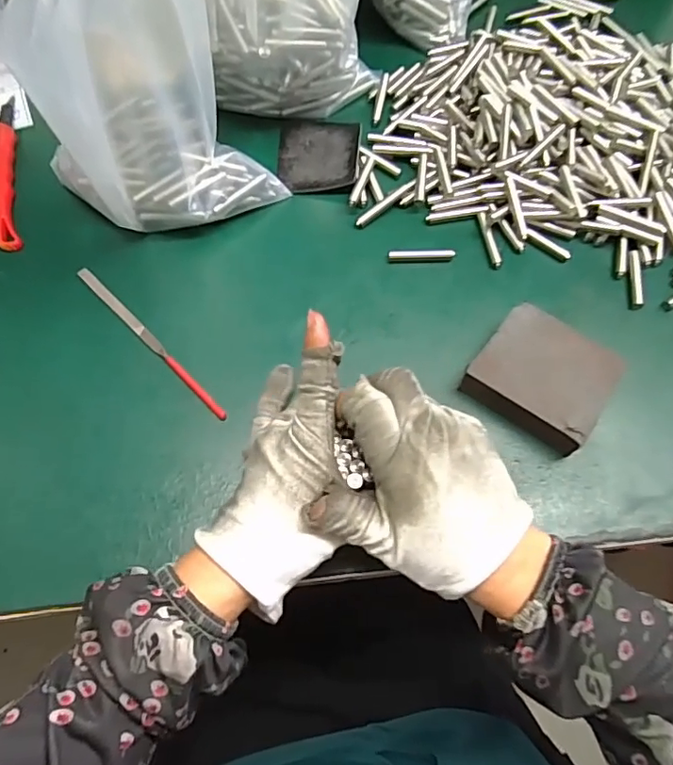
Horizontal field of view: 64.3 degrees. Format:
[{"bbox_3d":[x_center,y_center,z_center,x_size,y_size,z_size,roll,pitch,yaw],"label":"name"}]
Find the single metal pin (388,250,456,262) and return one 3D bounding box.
[{"bbox_3d":[0.062,-0.094,0.394,0.048,0.010,0.008,0,66,-1],"label":"single metal pin"}]

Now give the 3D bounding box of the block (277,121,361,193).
[{"bbox_3d":[-0.015,-0.184,0.428,0.065,0.008,0.074,4,66,1],"label":"block"}]

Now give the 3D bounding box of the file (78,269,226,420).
[{"bbox_3d":[-0.127,-0.029,0.362,0.156,0.004,0.008,42,72,16],"label":"file"}]

